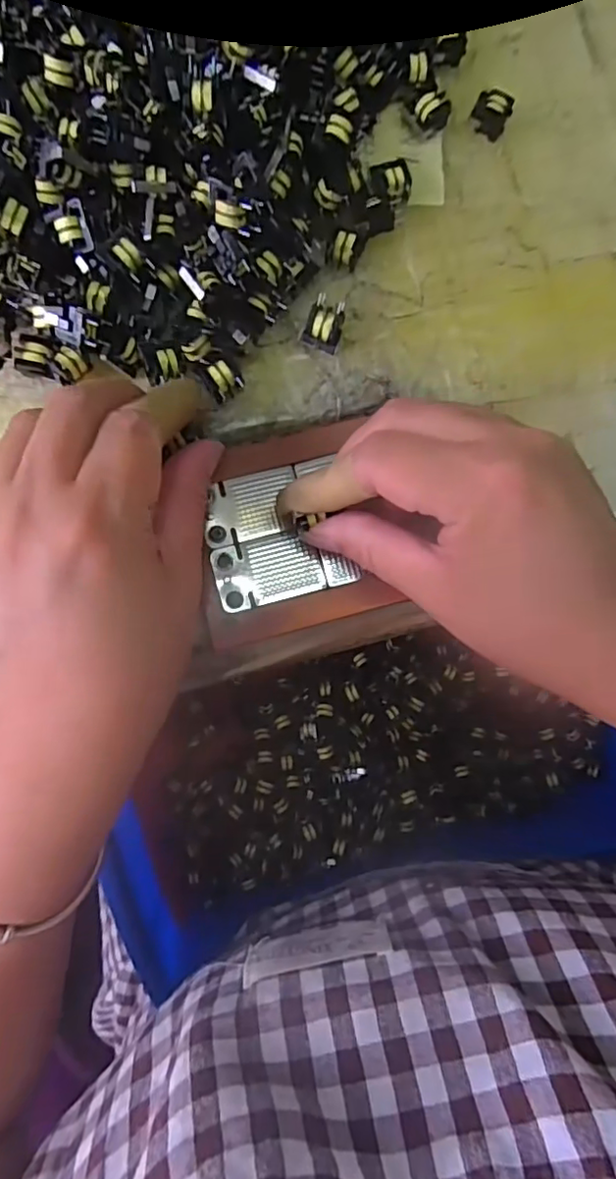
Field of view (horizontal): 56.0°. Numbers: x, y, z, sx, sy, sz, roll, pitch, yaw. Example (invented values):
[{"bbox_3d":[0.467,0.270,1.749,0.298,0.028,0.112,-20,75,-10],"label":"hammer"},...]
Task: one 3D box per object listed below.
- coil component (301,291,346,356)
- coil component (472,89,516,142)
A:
[{"bbox_3d":[0.006,-0.101,0.224,0.014,0.014,0.015,15,82,-2],"label":"coil component"},{"bbox_3d":[0.078,-0.201,0.246,0.015,0.010,0.013,24,82,-1],"label":"coil component"}]

